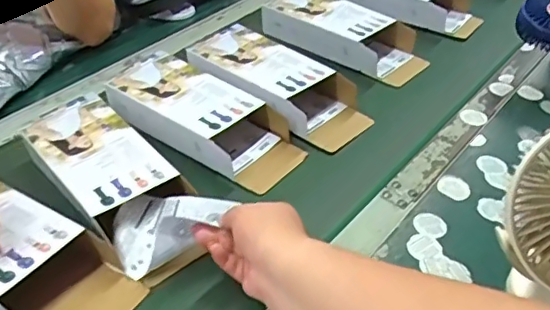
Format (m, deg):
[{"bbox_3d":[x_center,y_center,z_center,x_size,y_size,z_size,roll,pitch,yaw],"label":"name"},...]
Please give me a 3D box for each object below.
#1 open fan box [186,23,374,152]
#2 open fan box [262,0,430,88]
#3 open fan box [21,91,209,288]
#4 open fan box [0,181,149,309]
[{"bbox_3d":[0.003,-0.095,0.734,0.247,0.057,0.113,28,47,26],"label":"open fan box"},{"bbox_3d":[0.102,-0.187,0.833,0.243,0.064,0.111,23,41,28],"label":"open fan box"},{"bbox_3d":[-0.182,0.021,0.597,0.110,0.053,0.217,-29,50,-31],"label":"open fan box"},{"bbox_3d":[-0.246,0.090,0.515,0.243,0.053,0.118,21,44,20],"label":"open fan box"}]

